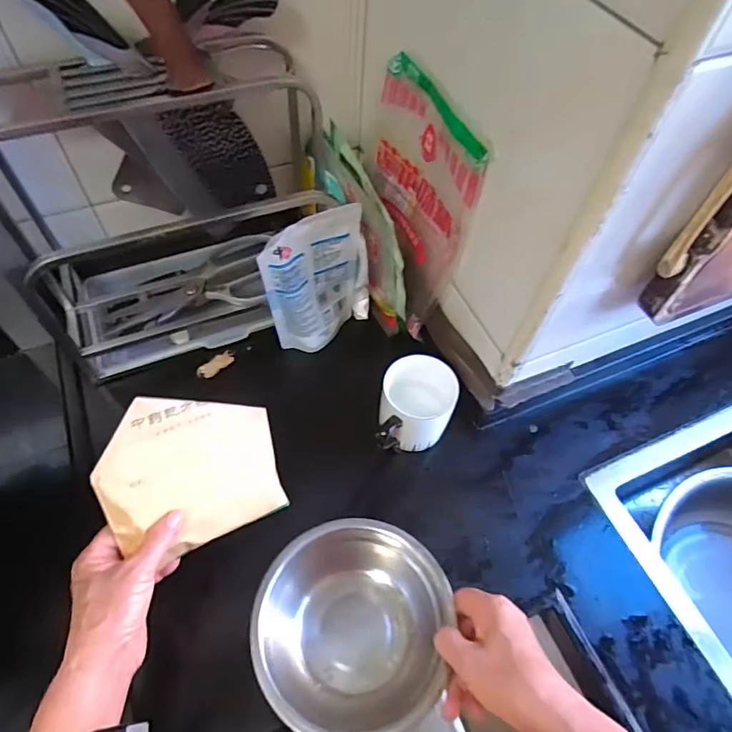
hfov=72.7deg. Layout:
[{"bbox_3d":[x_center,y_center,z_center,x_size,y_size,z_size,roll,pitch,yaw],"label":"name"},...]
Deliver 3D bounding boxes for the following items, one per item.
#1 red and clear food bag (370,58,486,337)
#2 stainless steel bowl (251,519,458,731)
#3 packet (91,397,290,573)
[{"bbox_3d":[0.055,-0.186,0.562,0.040,0.238,0.178,-14,60,-12],"label":"red and clear food bag"},{"bbox_3d":[-0.013,0.227,0.444,0.160,0.063,0.164,2,58,-3],"label":"stainless steel bowl"},{"bbox_3d":[-0.154,0.093,0.450,0.151,0.013,0.137,-18,97,-33],"label":"packet"}]

